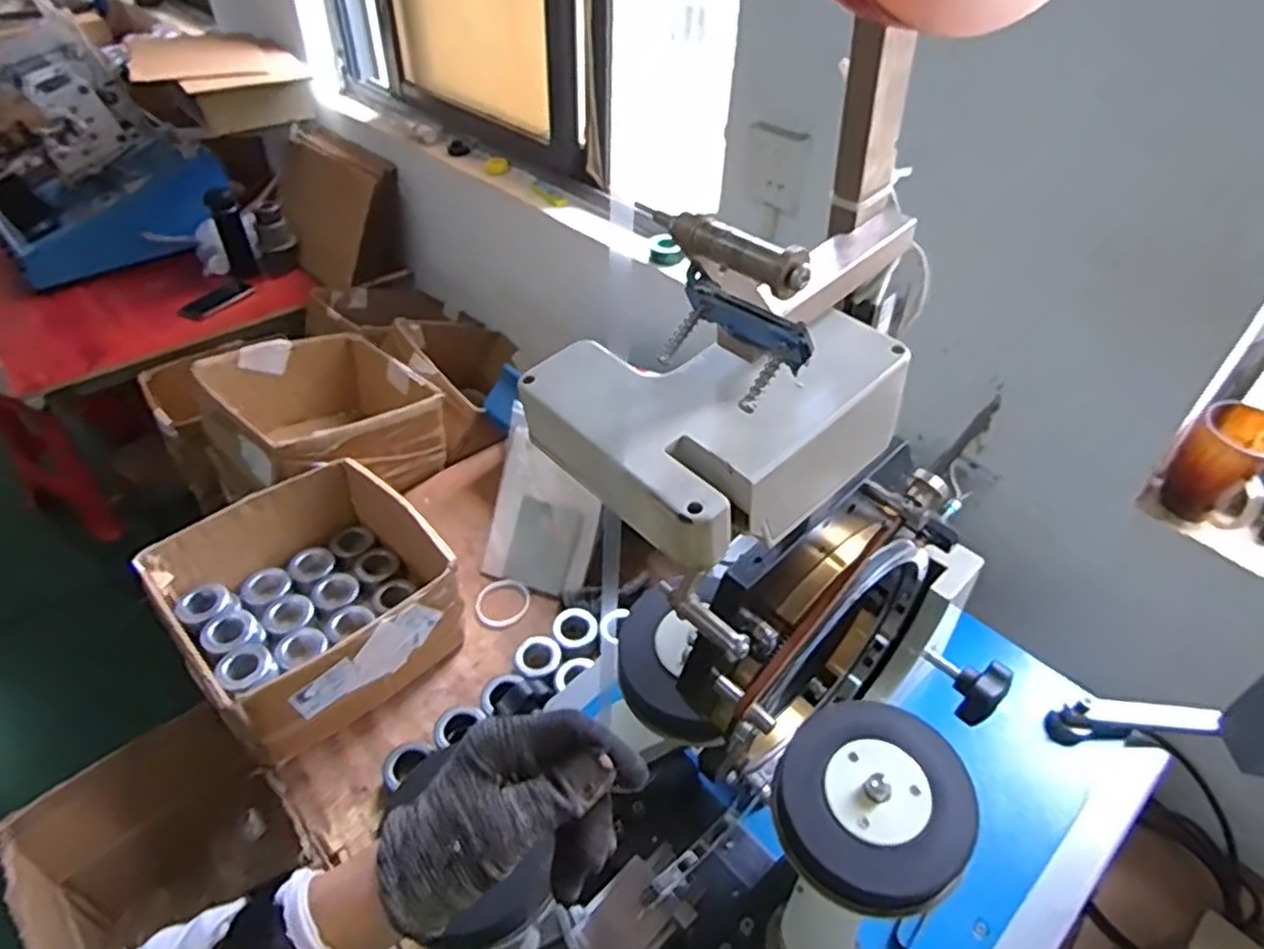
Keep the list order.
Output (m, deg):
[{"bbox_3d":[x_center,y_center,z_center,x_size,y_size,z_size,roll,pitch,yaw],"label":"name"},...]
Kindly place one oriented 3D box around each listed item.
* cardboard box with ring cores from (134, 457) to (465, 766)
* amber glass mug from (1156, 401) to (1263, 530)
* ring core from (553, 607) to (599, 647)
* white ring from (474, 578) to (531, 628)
[{"bbox_3d":[-0.459,0.181,1.062,0.341,0.164,0.329,-33,53,-32],"label":"cardboard box with ring cores"},{"bbox_3d":[0.637,-0.001,0.785,0.100,0.113,0.093,-32,52,-31],"label":"amber glass mug"},{"bbox_3d":[-0.087,0.233,1.116,0.066,0.020,0.075,-11,44,-14],"label":"ring core"},{"bbox_3d":[-0.208,0.206,1.166,0.085,0.007,0.082,0,57,0],"label":"white ring"}]

